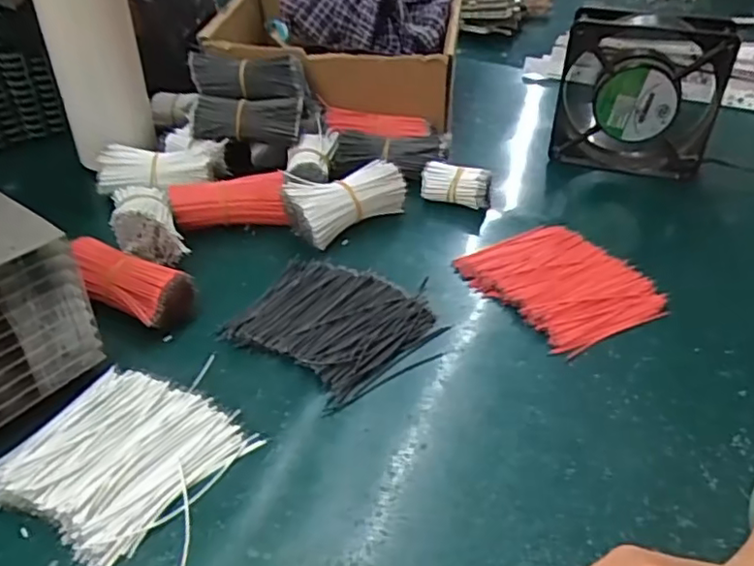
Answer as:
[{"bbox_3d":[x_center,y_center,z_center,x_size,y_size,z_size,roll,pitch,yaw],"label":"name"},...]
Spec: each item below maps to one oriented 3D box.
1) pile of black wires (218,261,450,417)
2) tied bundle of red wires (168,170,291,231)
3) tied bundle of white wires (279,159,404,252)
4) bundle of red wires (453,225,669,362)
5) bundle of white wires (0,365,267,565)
[{"bbox_3d":[-0.025,0.022,0.388,0.114,0.009,0.103,29,45,31],"label":"pile of black wires"},{"bbox_3d":[-0.107,-0.057,0.466,0.080,0.034,0.029,-6,38,-9],"label":"tied bundle of red wires"},{"bbox_3d":[-0.025,-0.063,0.471,0.086,0.036,0.050,-25,44,-30],"label":"tied bundle of white wires"},{"bbox_3d":[0.119,-0.002,0.420,0.091,0.013,0.109,-21,43,-26],"label":"bundle of red wires"},{"bbox_3d":[-0.128,0.079,0.308,0.097,0.014,0.097,25,43,28],"label":"bundle of white wires"}]

